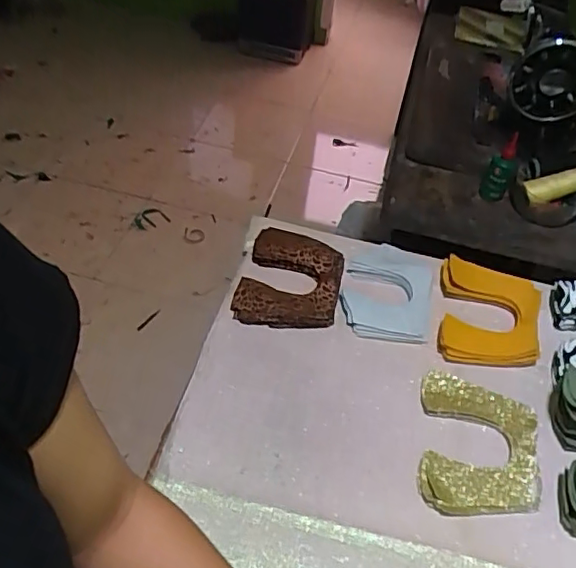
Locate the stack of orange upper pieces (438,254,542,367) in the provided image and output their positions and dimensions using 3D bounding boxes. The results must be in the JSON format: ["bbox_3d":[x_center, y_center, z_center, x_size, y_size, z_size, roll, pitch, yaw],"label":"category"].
[{"bbox_3d":[0.270,0.037,0.775,0.132,0.033,0.156,11,53,3],"label":"stack of orange upper pieces"}]

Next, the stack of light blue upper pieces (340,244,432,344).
[{"bbox_3d":[0.137,0.008,0.804,0.115,0.030,0.156,11,46,4],"label":"stack of light blue upper pieces"}]

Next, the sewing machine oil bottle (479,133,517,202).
[{"bbox_3d":[0.353,-0.191,0.970,0.045,0.102,0.050,22,49,13],"label":"sewing machine oil bottle"}]

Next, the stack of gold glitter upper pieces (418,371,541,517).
[{"bbox_3d":[0.214,0.176,0.659,0.127,0.022,0.173,10,46,3],"label":"stack of gold glitter upper pieces"}]

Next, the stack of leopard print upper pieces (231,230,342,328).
[{"bbox_3d":[0.005,-0.008,0.810,0.134,0.030,0.168,11,46,4],"label":"stack of leopard print upper pieces"}]

